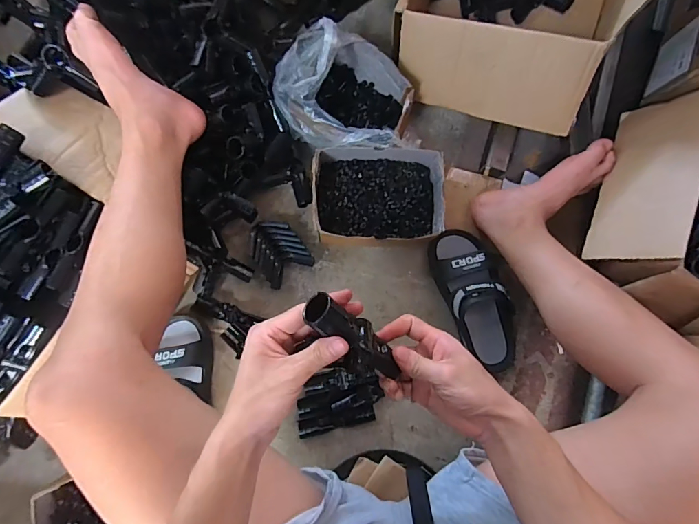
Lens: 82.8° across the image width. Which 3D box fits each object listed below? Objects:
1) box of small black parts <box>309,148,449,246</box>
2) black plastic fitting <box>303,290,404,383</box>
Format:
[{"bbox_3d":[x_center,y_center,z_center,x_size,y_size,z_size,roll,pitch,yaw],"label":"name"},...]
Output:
[{"bbox_3d":[0.045,-0.106,0.678,0.210,0.097,0.150,2,82,-2],"label":"box of small black parts"},{"bbox_3d":[0.007,0.074,0.368,0.039,0.025,0.124,-48,130,-8],"label":"black plastic fitting"}]

